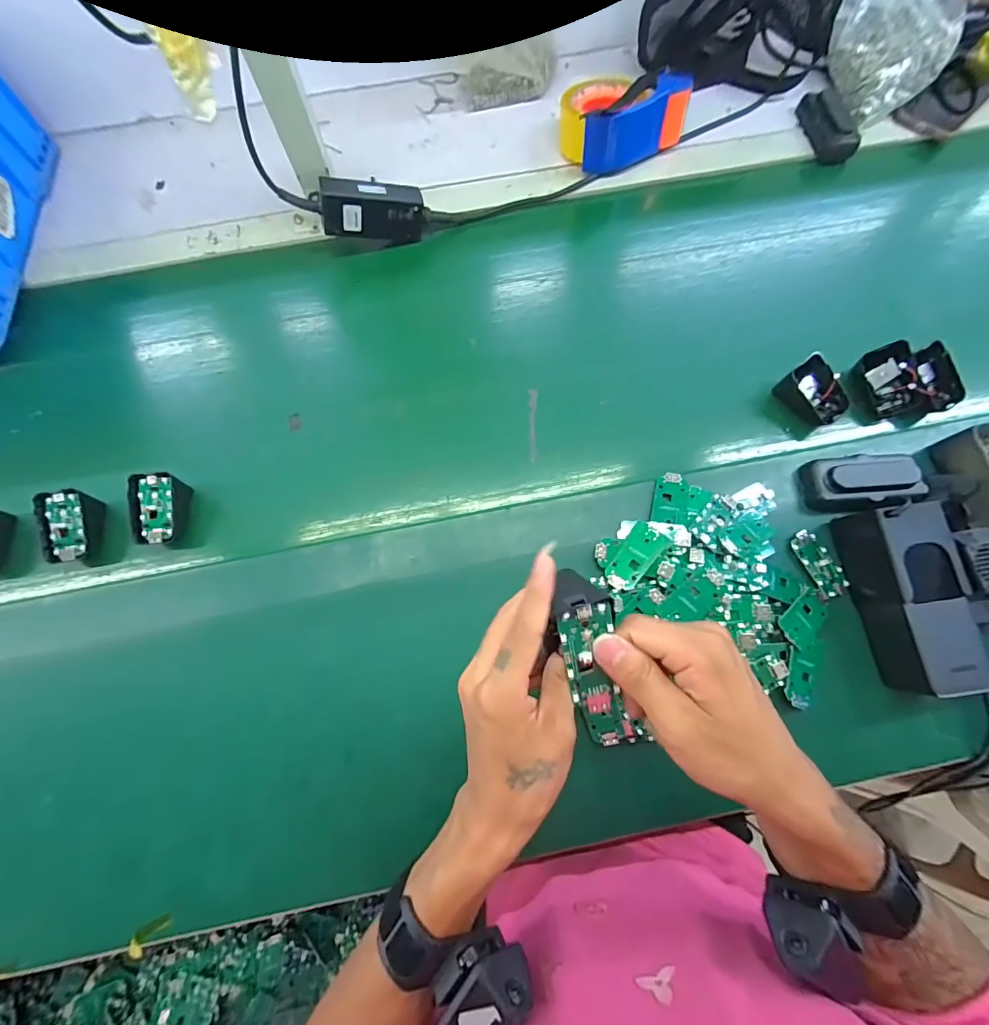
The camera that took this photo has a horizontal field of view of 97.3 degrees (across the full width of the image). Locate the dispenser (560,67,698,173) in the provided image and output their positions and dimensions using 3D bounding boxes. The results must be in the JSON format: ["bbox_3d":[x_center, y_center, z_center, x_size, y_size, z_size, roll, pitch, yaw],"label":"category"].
[{"bbox_3d":[0.159,-0.512,0.559,0.137,0.069,0.105,-19,73,-4],"label":"dispenser"}]

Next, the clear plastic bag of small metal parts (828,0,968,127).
[{"bbox_3d":[0.516,-0.638,0.551,0.129,0.141,0.164,-26,74,-6],"label":"clear plastic bag of small metal parts"}]

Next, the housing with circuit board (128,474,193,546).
[{"bbox_3d":[-0.332,-0.002,0.433,0.047,0.041,0.066,4,73,3],"label":"housing with circuit board"}]

